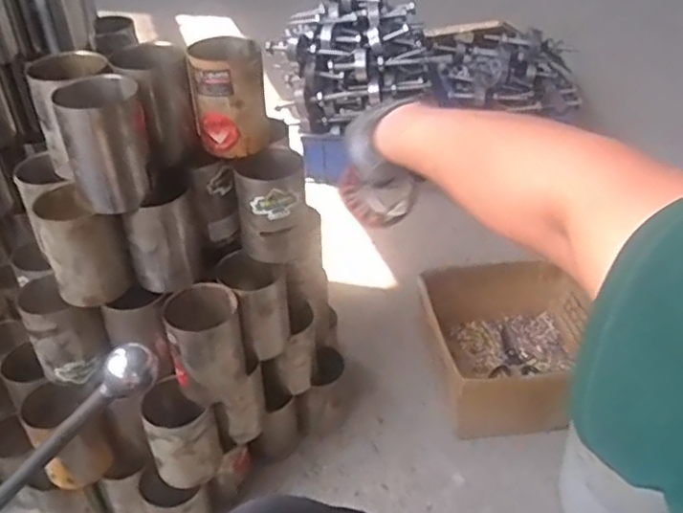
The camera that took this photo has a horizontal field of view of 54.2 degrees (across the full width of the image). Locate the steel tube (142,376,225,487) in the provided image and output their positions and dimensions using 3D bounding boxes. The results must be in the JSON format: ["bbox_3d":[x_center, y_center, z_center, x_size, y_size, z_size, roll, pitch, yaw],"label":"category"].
[{"bbox_3d":[-0.218,0.237,0.903,0.084,0.135,0.078,-1,38,1],"label":"steel tube"}]

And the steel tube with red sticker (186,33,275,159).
[{"bbox_3d":[-0.144,-0.208,0.861,0.093,0.124,0.093,-11,39,-12],"label":"steel tube with red sticker"}]

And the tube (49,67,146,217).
[{"bbox_3d":[-0.265,-0.128,0.764,0.083,0.129,0.085,-6,38,-5],"label":"tube"}]

